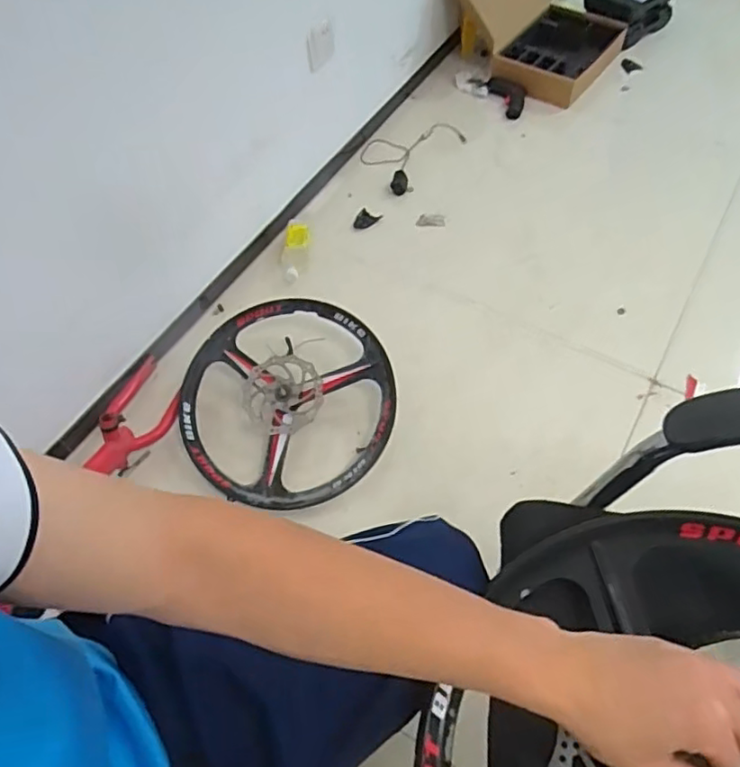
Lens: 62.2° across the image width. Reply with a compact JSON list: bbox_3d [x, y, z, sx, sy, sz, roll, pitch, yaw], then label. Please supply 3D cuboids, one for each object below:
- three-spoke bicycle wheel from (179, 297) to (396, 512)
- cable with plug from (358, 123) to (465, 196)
[{"bbox_3d":[-0.158,0.034,1.158,0.412,0.058,0.394,-1,77,4],"label":"three-spoke bicycle wheel"},{"bbox_3d":[0.115,-0.638,1.666,0.227,0.028,0.325,37,67,26],"label":"cable with plug"}]

